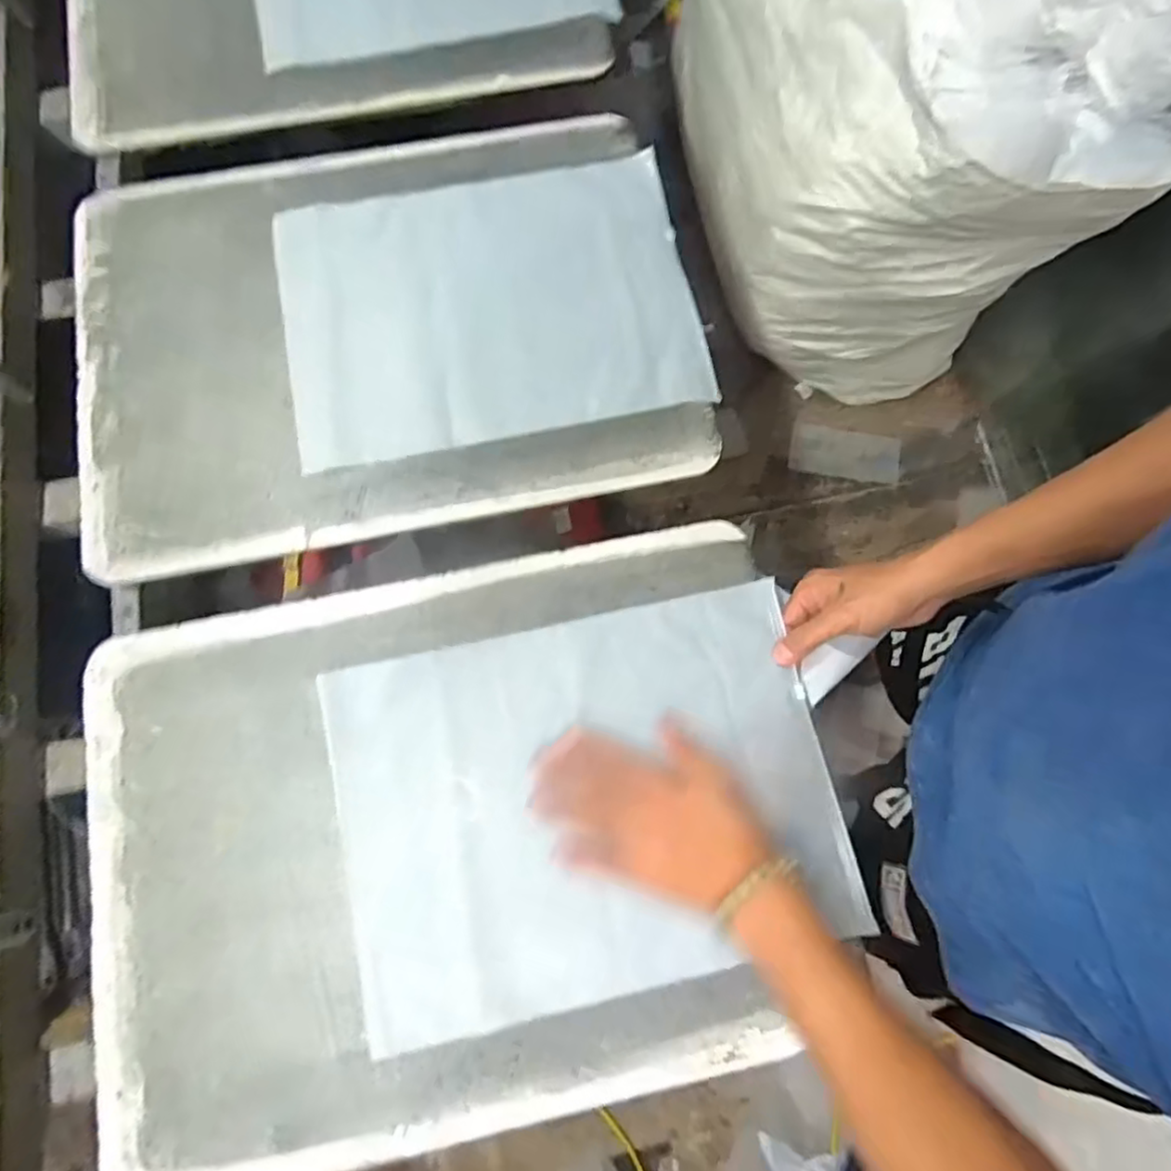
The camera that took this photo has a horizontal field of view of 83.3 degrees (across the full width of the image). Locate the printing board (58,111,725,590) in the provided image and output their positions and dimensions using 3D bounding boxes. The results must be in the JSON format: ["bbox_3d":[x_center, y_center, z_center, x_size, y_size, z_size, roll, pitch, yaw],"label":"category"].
[{"bbox_3d":[-0.180,-0.244,0.598,0.551,0.029,0.397,-11,76,-2],"label":"printing board"}]

